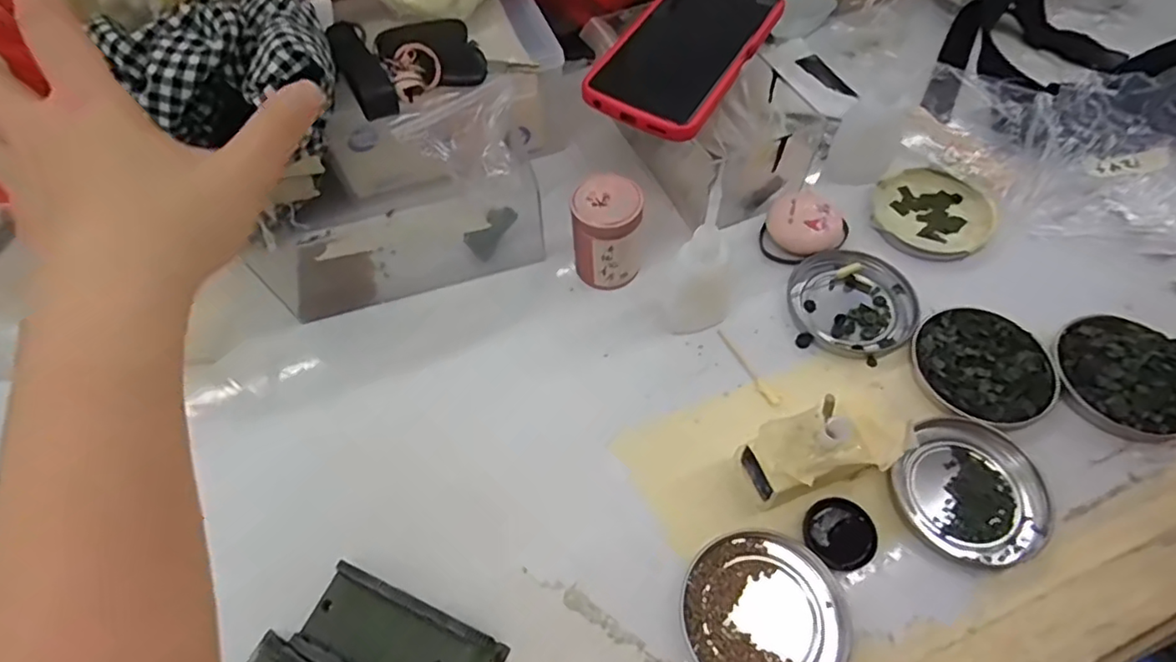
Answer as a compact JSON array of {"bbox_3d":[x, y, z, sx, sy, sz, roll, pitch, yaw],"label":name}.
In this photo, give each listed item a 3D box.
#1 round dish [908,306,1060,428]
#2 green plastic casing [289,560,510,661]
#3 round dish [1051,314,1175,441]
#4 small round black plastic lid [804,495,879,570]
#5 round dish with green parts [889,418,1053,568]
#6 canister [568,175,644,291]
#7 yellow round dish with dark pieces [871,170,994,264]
[{"bbox_3d":[0.235,0.021,0.360,0.075,0.010,0.076,-1,58,2],"label":"round dish"},{"bbox_3d":[-0.091,0.153,0.292,0.095,0.018,0.043,20,61,15],"label":"green plastic casing"},{"bbox_3d":[0.314,0.025,0.352,0.075,0.013,0.075,-1,58,2],"label":"round dish"},{"bbox_3d":[0.132,0.105,0.315,0.034,0.009,0.035,-1,58,2],"label":"small round black plastic lid"},{"bbox_3d":[0.208,0.087,0.325,0.074,0.011,0.074,-1,58,2],"label":"round dish with green parts"},{"bbox_3d":[0.012,-0.061,0.390,0.043,0.068,0.038,2,58,4],"label":"canister"},{"bbox_3d":[0.242,-0.081,0.427,0.076,0.015,0.074,-1,58,2],"label":"yellow round dish with dark pieces"}]

